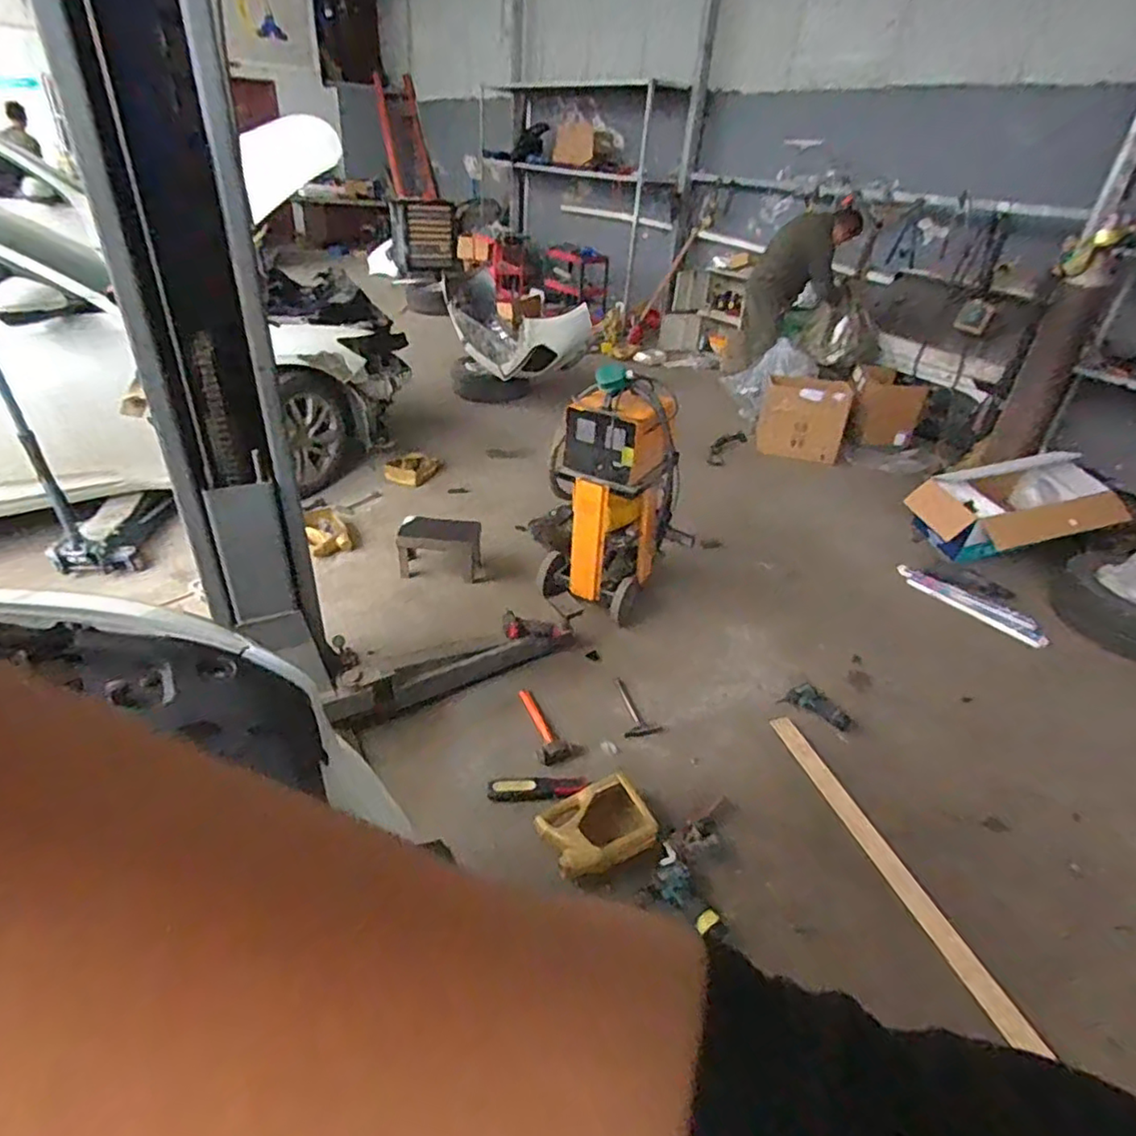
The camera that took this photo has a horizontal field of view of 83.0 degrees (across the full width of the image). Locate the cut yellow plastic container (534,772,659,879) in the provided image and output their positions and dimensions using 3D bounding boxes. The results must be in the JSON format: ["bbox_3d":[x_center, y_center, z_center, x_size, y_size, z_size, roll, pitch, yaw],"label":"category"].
[{"bbox_3d":[0.081,0.676,1.694,0.271,0.088,0.207,-11,35,-25],"label":"cut yellow plastic container"}]

